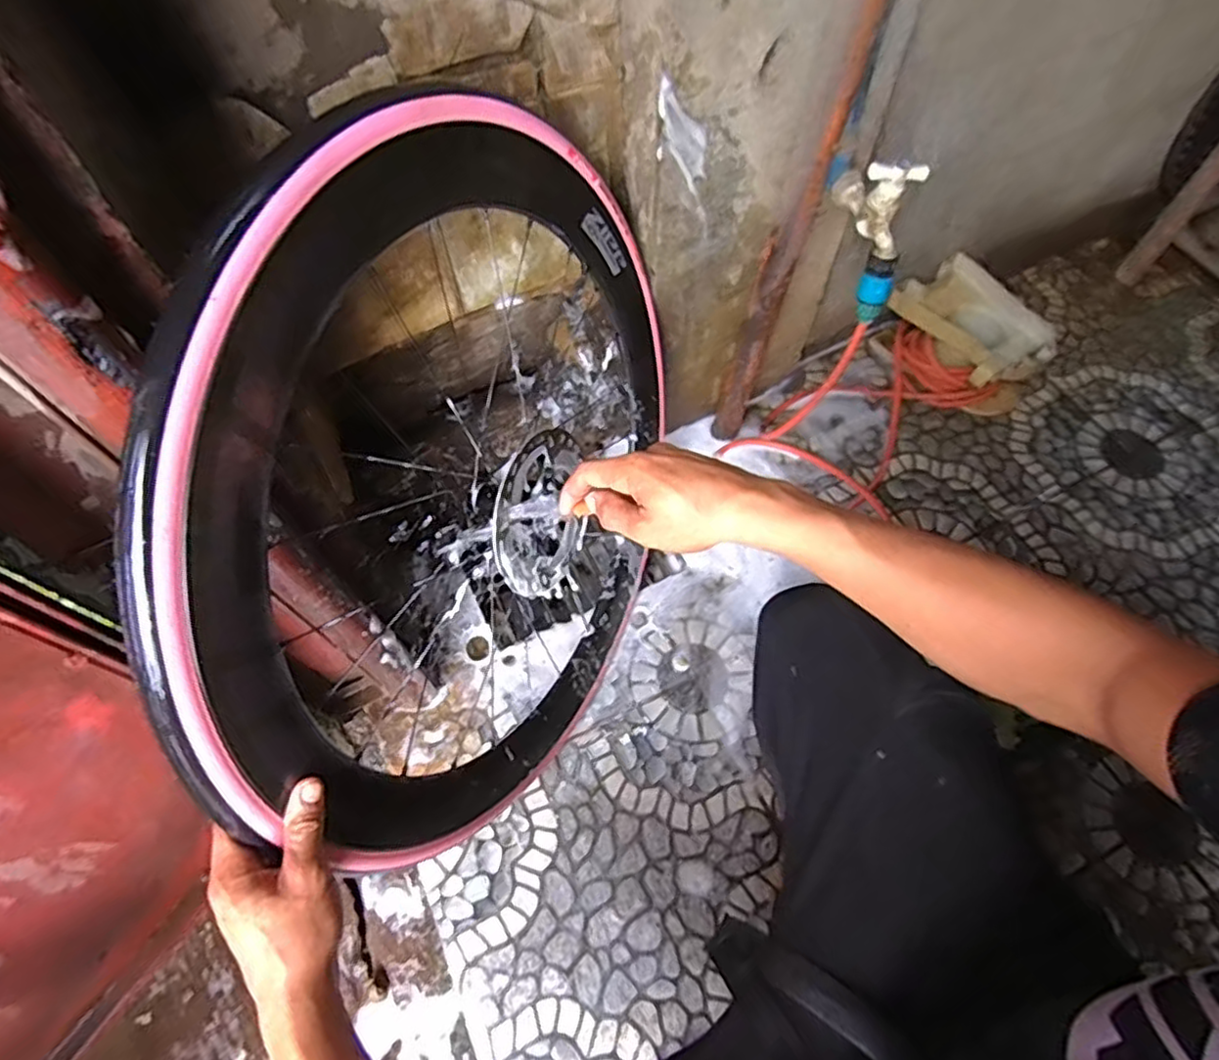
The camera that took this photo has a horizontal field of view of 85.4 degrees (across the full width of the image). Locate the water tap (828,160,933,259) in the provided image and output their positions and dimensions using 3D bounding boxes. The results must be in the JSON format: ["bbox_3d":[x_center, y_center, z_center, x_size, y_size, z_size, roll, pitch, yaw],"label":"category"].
[{"bbox_3d":[0.286,-0.358,0.707,0.099,0.081,0.052,39,68,19],"label":"water tap"}]

